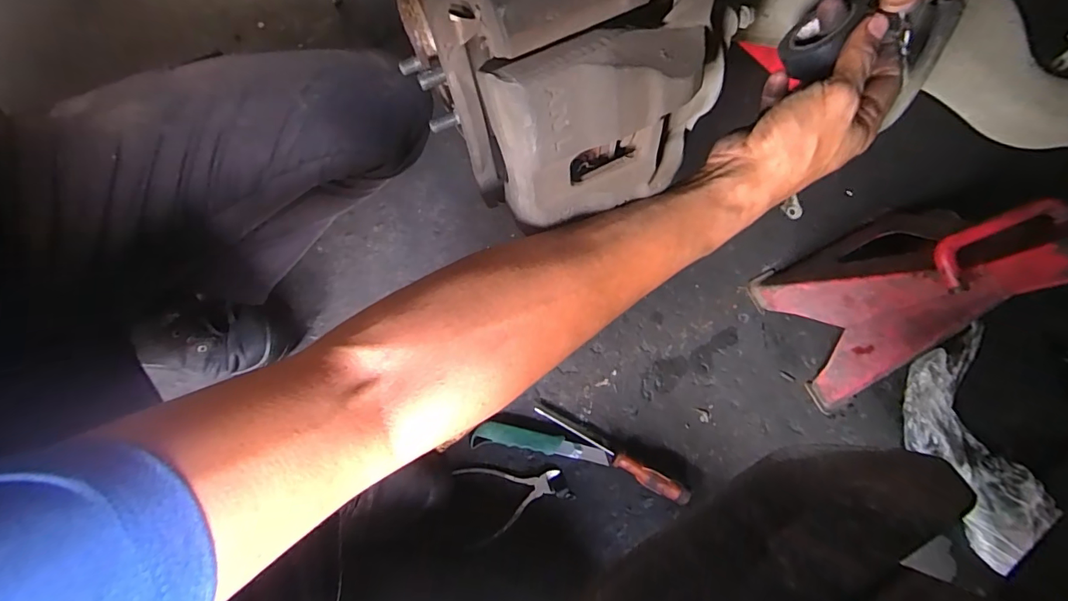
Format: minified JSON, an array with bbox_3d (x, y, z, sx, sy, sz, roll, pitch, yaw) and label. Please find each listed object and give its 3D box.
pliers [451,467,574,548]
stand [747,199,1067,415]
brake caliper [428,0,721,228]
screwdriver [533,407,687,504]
[{"bbox_3d":[-0.027,0.256,0.629,0.151,0.021,0.097,-17,78,-4],"label":"pliers"},{"bbox_3d":[0.449,-0.017,0.512,0.201,0.357,0.202,-26,79,-6],"label":"stand"},{"bbox_3d":[0.033,-0.111,0.268,0.154,0.154,0.095,-13,78,-3],"label":"brake caliper"},{"bbox_3d":[0.101,0.211,0.633,0.226,0.024,0.024,27,79,6],"label":"screwdriver"}]

